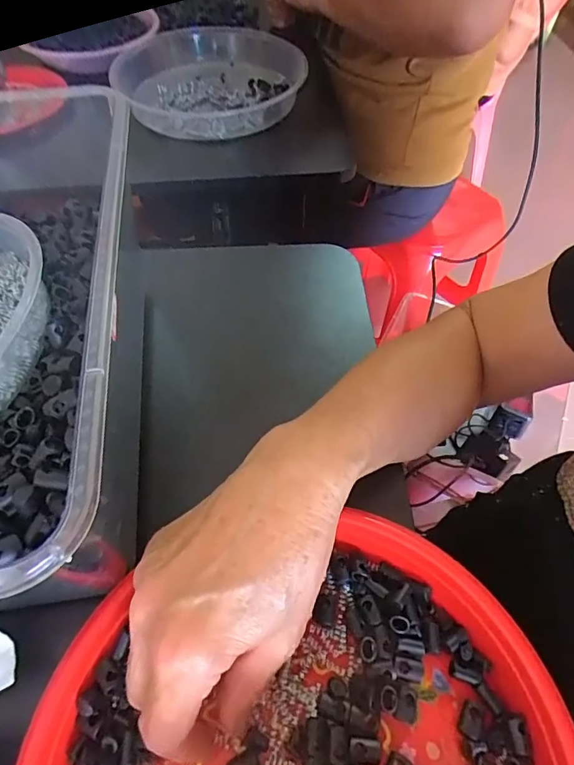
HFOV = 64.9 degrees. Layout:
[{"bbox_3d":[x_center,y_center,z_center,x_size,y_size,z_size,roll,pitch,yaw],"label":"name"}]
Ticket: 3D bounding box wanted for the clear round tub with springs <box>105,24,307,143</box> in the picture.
[{"bbox_3d":[-0.089,-0.356,0.536,0.200,0.055,0.164,-28,60,-19],"label":"clear round tub with springs"}]

